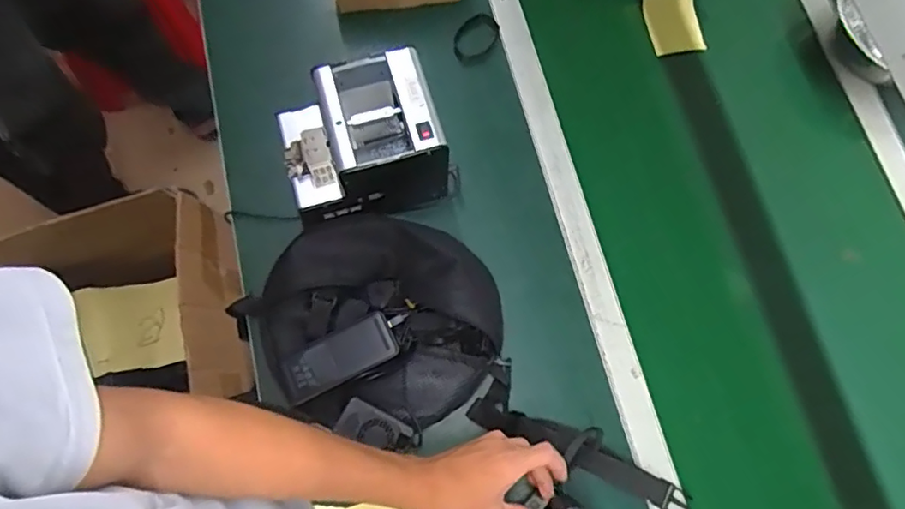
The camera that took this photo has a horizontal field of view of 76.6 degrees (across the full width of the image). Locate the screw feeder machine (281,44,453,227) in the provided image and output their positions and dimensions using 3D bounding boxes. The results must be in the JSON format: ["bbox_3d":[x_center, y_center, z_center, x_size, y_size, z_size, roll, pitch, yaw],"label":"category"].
[{"bbox_3d":[-0.105,-0.124,0.663,0.169,0.156,0.127,-16,75,-7],"label":"screw feeder machine"}]

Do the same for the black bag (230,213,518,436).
[{"bbox_3d":[-0.091,0.071,0.662,0.306,0.057,0.238,1,73,0],"label":"black bag"}]

